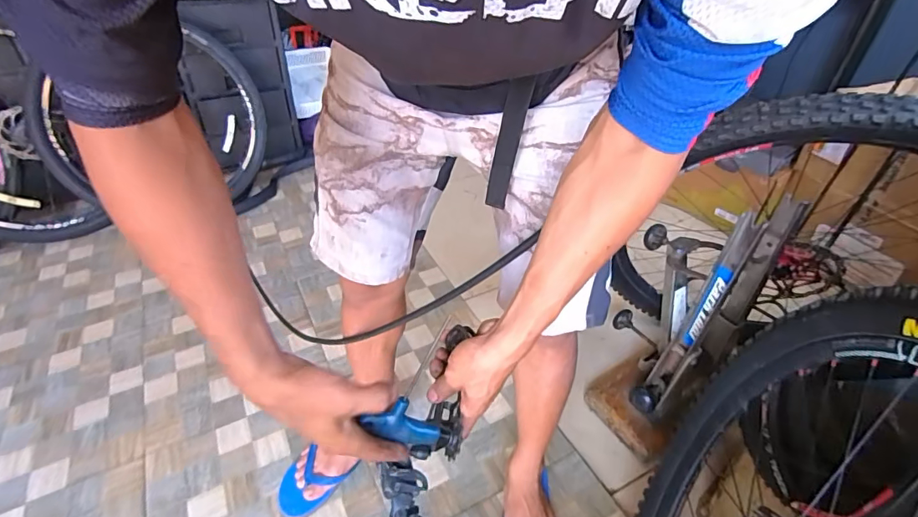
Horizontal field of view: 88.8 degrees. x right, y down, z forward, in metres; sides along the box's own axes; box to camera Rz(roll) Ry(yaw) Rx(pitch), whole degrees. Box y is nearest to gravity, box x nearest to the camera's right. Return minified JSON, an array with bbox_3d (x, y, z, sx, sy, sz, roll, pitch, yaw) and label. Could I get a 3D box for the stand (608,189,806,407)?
[{"bbox_3d":[0.443,0.089,0.929,0.202,0.418,0.256,31,48,31],"label":"stand"}]

